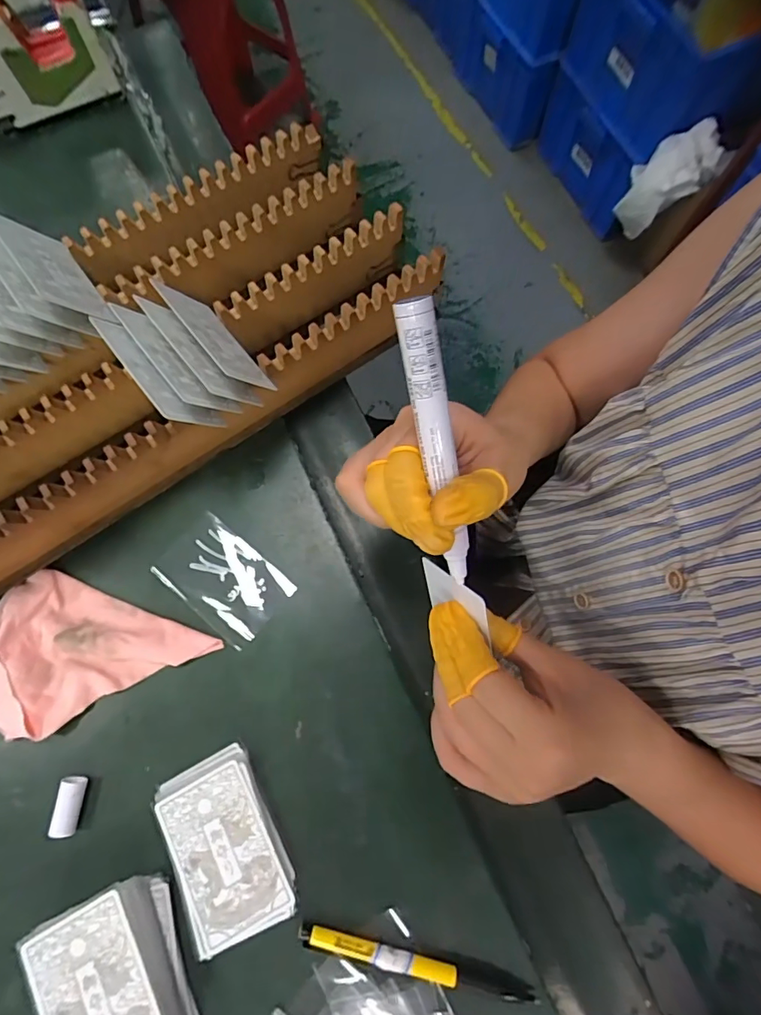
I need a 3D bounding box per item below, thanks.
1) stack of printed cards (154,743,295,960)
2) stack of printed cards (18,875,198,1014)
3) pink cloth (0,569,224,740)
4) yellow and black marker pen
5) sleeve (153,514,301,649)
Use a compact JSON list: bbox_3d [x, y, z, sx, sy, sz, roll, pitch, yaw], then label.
[{"bbox_3d":[-0.094,0.201,0.288,0.060,0.010,0.095,-27,76,-9],"label":"stack of printed cards"},{"bbox_3d":[-0.145,0.258,0.261,0.065,0.028,0.090,-19,75,-6],"label":"stack of printed cards"},{"bbox_3d":[-0.193,0.104,0.310,0.135,0.020,0.094,21,74,5],"label":"pink cloth"},{"bbox_3d":[0.020,0.259,0.274,0.134,0.007,0.009,13,74,3],"label":"yellow and black marker pen"},{"bbox_3d":[-0.110,0.049,0.336,0.086,0.004,0.057,38,77,10],"label":"sleeve"}]

